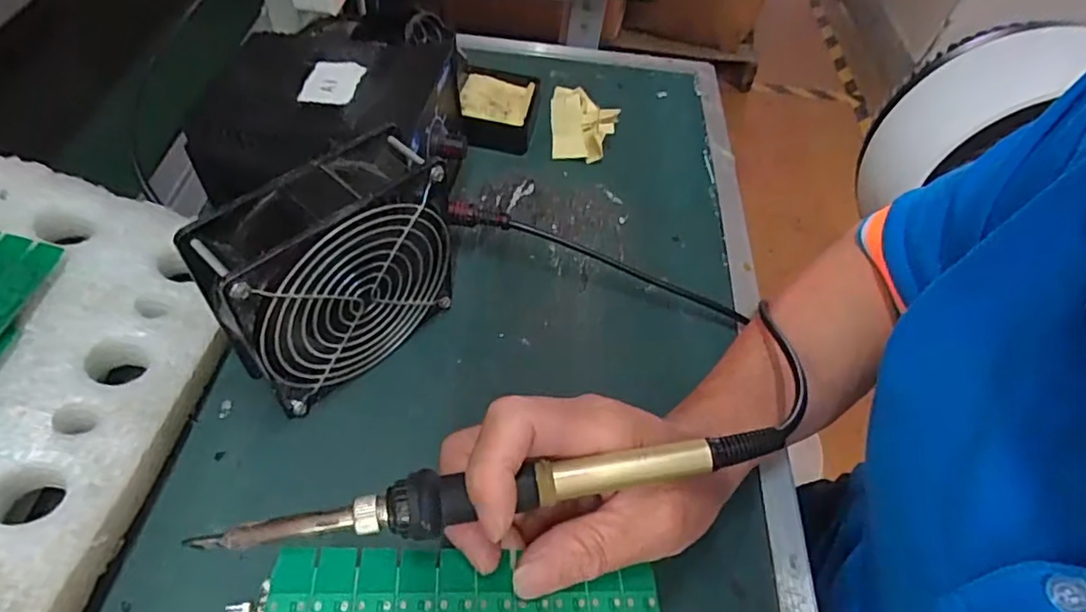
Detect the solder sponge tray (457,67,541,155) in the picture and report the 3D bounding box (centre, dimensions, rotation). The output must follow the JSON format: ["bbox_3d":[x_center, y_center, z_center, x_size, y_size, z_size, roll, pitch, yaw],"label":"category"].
[{"bbox_3d":[-0.036,-0.160,0.493,0.059,0.025,0.073,8,52,-1],"label":"solder sponge tray"}]

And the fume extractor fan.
[{"bbox_3d":[-0.103,-0.015,0.319,0.126,0.114,0.045,-36,64,-29],"label":"fume extractor fan"}]

